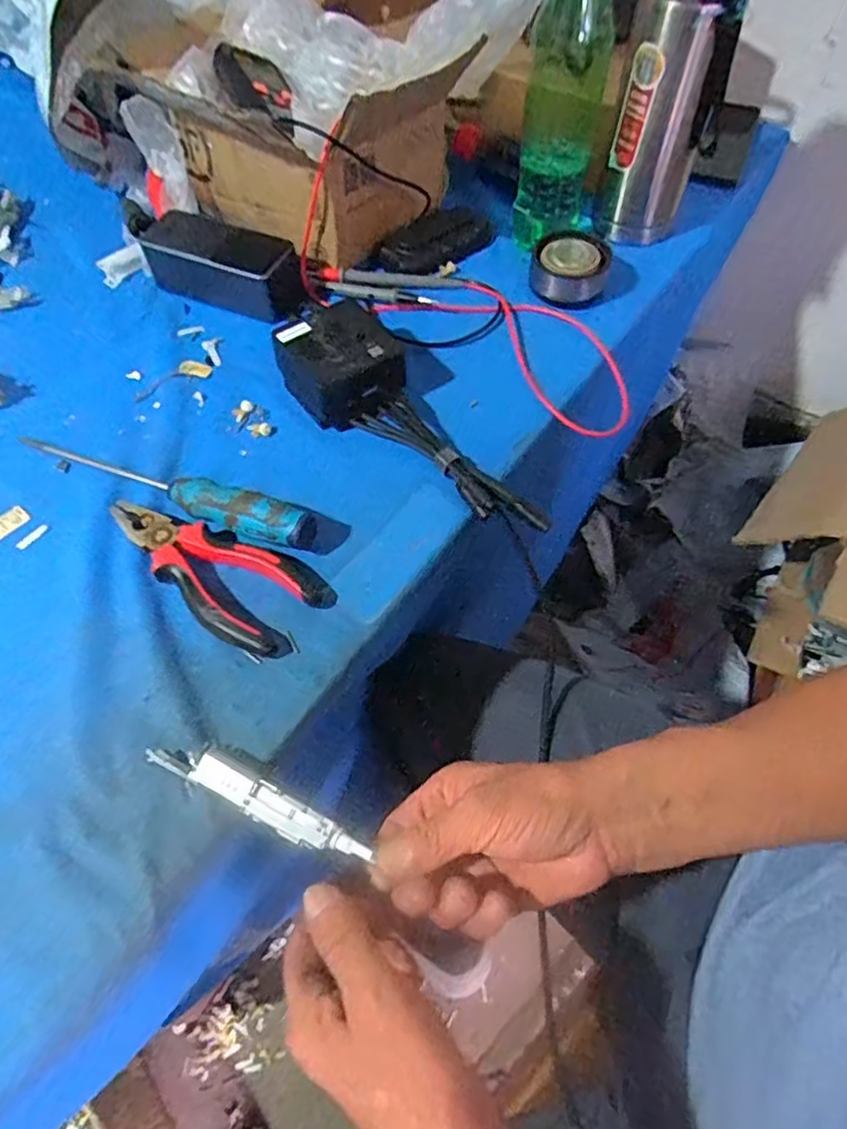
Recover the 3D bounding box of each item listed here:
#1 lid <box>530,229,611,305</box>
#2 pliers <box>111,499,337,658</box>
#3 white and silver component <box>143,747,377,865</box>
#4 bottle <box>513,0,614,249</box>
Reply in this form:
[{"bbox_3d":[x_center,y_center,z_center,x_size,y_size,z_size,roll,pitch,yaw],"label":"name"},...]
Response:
[{"bbox_3d":[0.130,-0.265,0.575,0.066,0.033,0.059,17,60,10],"label":"lid"},{"bbox_3d":[-0.136,-0.004,0.419,0.155,0.017,0.069,34,65,19],"label":"pliers"},{"bbox_3d":[-0.088,0.124,0.345,0.131,0.018,0.021,22,61,13],"label":"white and silver component"},{"bbox_3d":[0.119,-0.394,0.531,0.063,0.230,0.077,9,59,5],"label":"bottle"}]

